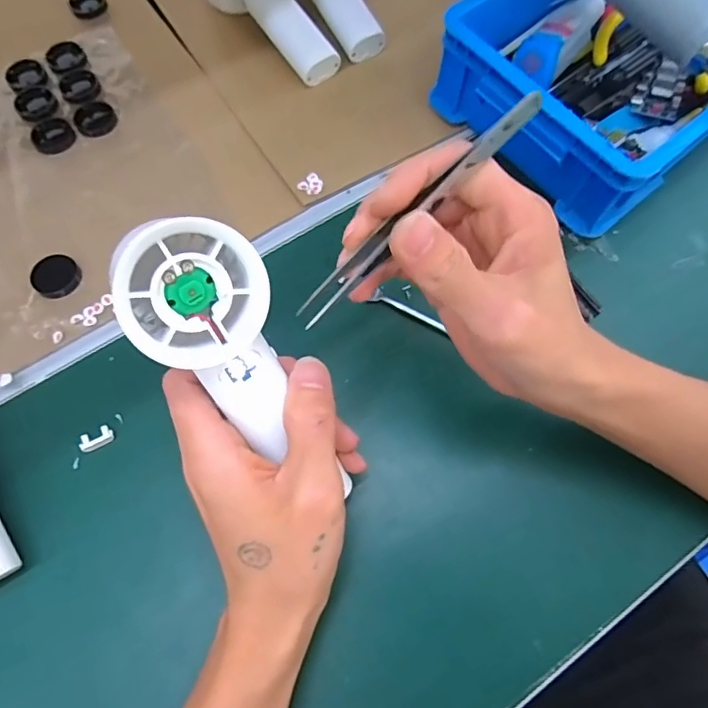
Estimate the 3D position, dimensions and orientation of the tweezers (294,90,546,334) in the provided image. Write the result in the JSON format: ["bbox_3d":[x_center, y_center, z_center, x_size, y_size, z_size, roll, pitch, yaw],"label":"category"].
[{"bbox_3d":[0.025,-0.056,0.212,0.124,0.010,0.011,-42,74,11],"label":"tweezers"}]

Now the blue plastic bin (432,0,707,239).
[{"bbox_3d":[0.204,-0.228,0.377,0.265,0.071,0.175,-40,73,-15],"label":"blue plastic bin"}]

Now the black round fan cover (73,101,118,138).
[{"bbox_3d":[-0.197,-0.179,0.396,0.030,0.004,0.030,0,68,0],"label":"black round fan cover"}]

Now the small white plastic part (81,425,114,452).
[{"bbox_3d":[-0.153,0.050,0.309,0.019,0.006,0.011,-24,70,-9],"label":"small white plastic part"}]

